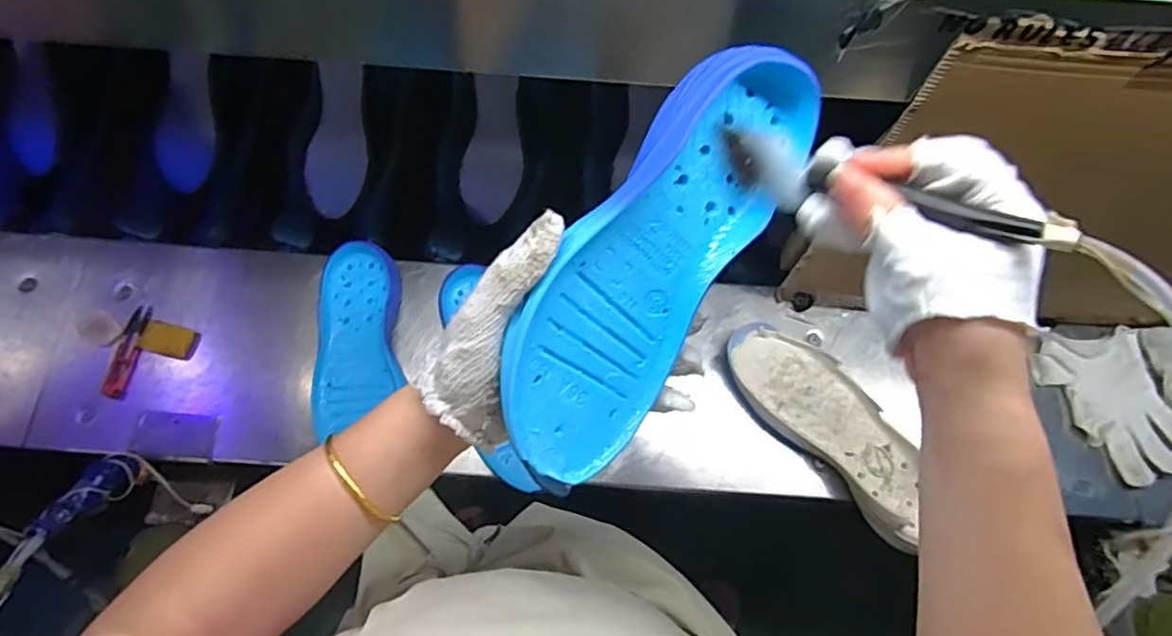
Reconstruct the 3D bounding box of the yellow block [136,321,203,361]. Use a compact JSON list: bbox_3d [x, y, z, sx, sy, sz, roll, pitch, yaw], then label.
[{"bbox_3d":[-0.455,0.024,0.680,0.059,0.016,0.033,13,70,-1],"label":"yellow block"}]

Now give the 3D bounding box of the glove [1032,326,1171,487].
[{"bbox_3d":[0.591,0.094,0.694,0.120,0.018,0.166,-14,72,-10],"label":"glove"}]

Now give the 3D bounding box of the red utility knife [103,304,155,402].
[{"bbox_3d":[-0.494,0.036,0.675,0.026,0.008,0.103,8,70,-3],"label":"red utility knife"}]

